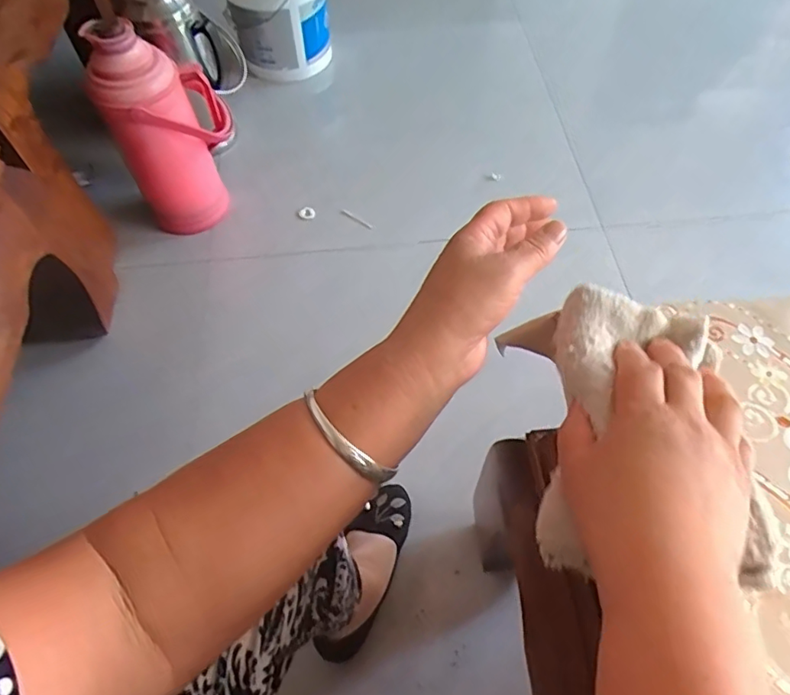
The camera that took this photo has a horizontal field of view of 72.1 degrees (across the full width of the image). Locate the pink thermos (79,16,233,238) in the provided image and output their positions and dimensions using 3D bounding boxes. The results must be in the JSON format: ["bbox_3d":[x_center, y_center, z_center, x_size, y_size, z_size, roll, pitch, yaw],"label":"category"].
[{"bbox_3d":[-0.406,-0.388,1.002,0.198,0.353,0.171,-19,59,-9],"label":"pink thermos"}]

